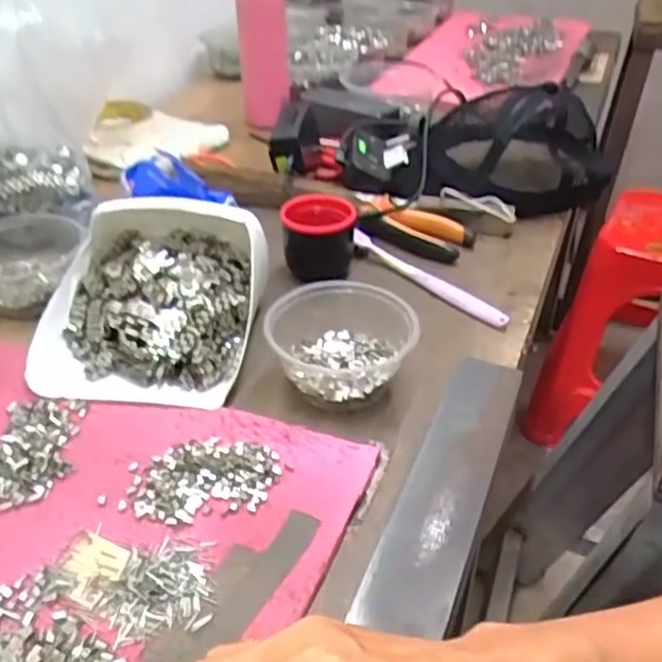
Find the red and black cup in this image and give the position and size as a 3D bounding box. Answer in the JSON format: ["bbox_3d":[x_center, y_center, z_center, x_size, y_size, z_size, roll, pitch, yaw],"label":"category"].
[{"bbox_3d":[-0.012,-0.084,0.630,0.064,0.063,0.058,0,37,-3],"label":"red and black cup"}]

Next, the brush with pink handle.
[{"bbox_3d":[0.085,-0.049,0.625,0.021,0.019,0.175,-29,46,-34],"label":"brush with pink handle"}]

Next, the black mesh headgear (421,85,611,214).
[{"bbox_3d":[0.204,-0.204,0.754,0.189,0.108,0.199,6,36,9],"label":"black mesh headgear"}]

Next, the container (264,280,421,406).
[{"bbox_3d":[0.006,0.007,0.507,0.102,0.048,0.091,-3,37,-7],"label":"container"}]

